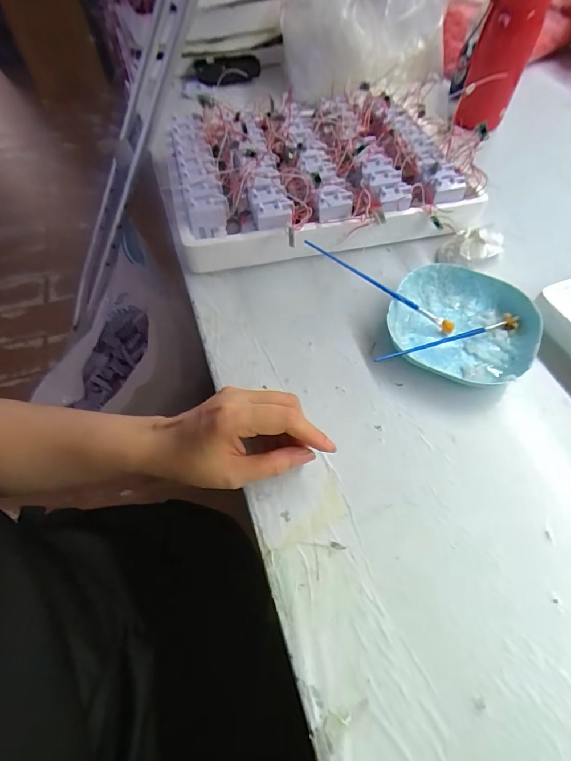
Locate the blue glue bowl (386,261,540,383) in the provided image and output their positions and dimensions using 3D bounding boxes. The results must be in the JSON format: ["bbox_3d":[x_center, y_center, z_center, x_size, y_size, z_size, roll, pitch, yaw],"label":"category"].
[{"bbox_3d":[0.169,-0.057,0.376,0.131,0.029,0.125,1,57,-1],"label":"blue glue bowl"}]

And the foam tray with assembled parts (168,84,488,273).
[{"bbox_3d":[0.039,-0.255,0.473,0.347,0.071,0.255,-10,58,-8],"label":"foam tray with assembled parts"}]

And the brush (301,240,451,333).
[{"bbox_3d":[0.096,-0.088,0.373,0.154,0.009,0.007,29,59,-5],"label":"brush"}]

